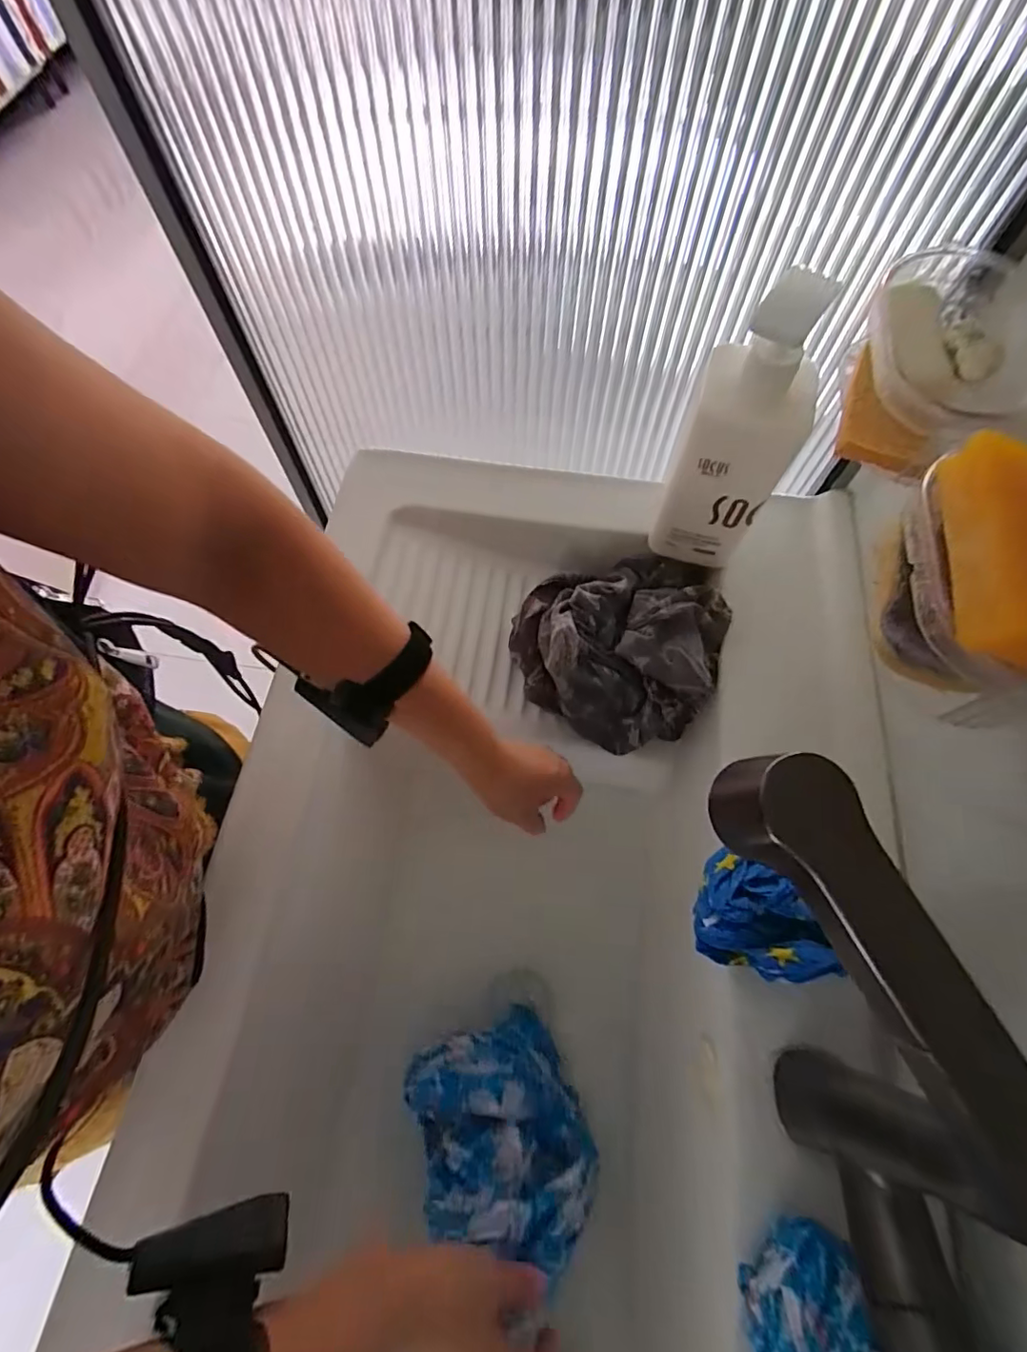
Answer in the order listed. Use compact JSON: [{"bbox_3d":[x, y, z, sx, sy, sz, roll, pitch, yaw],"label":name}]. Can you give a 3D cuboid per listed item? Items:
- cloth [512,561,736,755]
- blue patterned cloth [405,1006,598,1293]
[{"bbox_3d":[0.103,-0.040,0.518,0.179,0.083,0.185,32,70,13],"label":"cloth"},{"bbox_3d":[-0.009,0.352,0.422,0.125,0.097,0.138,-17,67,-7],"label":"blue patterned cloth"}]

